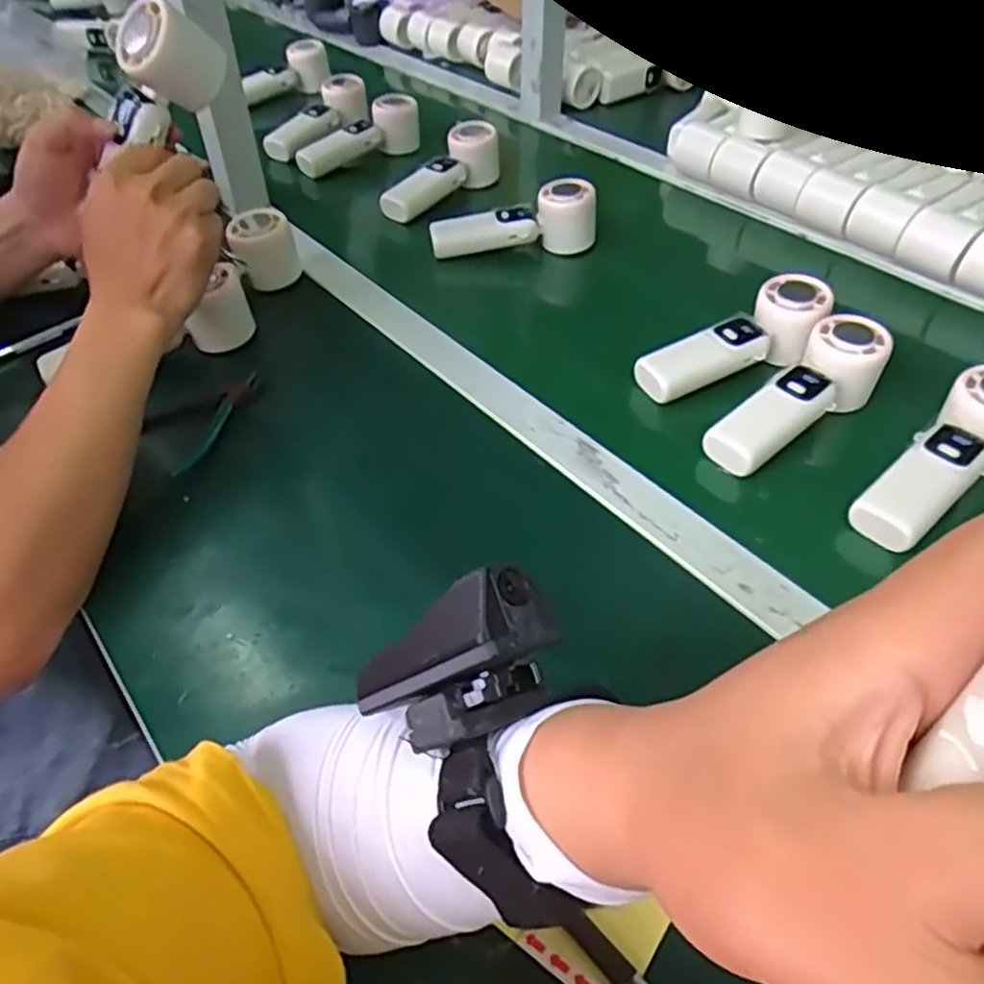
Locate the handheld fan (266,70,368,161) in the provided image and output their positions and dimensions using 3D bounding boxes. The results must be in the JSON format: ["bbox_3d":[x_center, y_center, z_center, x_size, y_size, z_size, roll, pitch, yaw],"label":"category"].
[{"bbox_3d":[-0.217,-0.470,0.904,0.050,0.058,0.161,23,50,21],"label":"handheld fan"}]

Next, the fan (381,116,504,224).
[{"bbox_3d":[-0.055,-0.361,0.798,0.045,0.054,0.151,29,52,26],"label":"fan"}]

